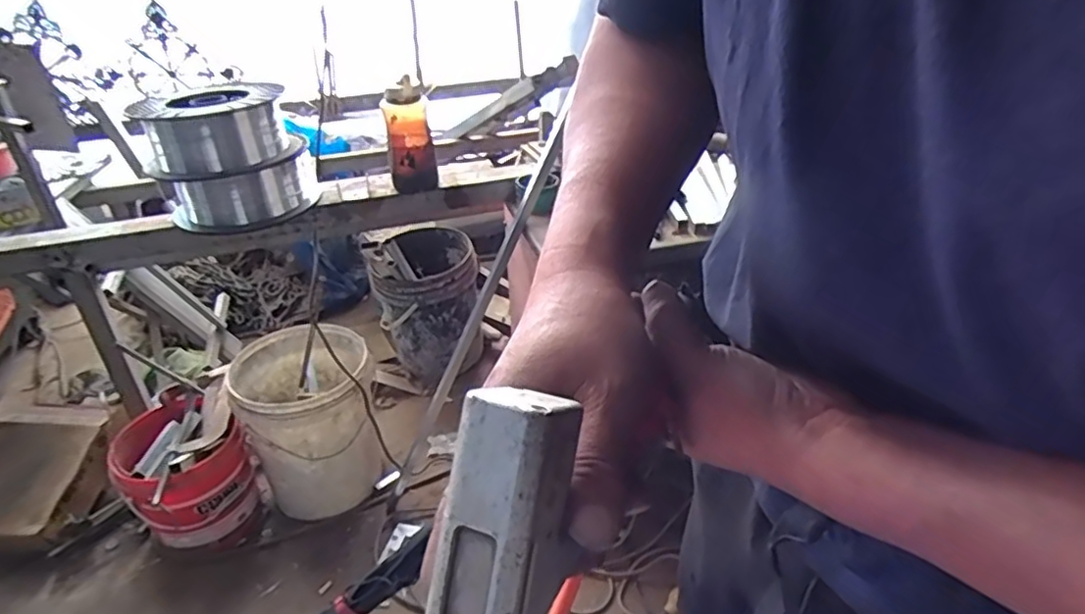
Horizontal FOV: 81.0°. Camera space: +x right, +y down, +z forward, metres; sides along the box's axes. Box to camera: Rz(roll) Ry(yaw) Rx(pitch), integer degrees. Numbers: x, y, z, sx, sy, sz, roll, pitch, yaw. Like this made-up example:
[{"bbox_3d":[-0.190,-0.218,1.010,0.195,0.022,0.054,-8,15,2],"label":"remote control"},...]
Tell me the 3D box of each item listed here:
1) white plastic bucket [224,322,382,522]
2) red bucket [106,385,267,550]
[{"bbox_3d":[-0.539,0.277,1.506,0.284,0.382,0.321,-18,35,-24],"label":"white plastic bucket"},{"bbox_3d":[-0.786,0.397,1.428,0.247,0.289,0.239,15,36,25],"label":"red bucket"}]

